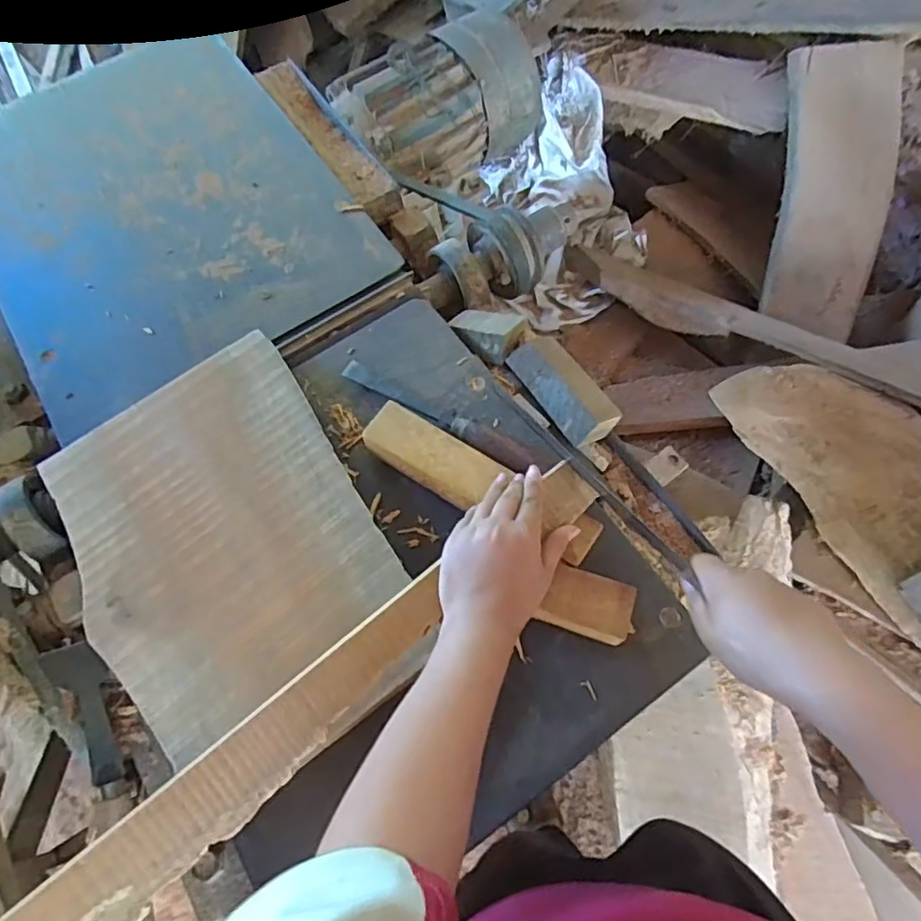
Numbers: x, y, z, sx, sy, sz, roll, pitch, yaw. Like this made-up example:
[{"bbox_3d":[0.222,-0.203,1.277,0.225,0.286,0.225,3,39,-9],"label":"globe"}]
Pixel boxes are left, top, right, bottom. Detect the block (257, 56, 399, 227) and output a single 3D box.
[{"bbox_3d":[-0.173,-0.419,0.777,0.064,0.035,0.298,-32,70,-11],"label":"block"}]

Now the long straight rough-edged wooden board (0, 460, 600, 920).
[{"bbox_3d":[-0.168,0.219,0.391,0.706,0.025,0.053,-37,70,-18],"label":"long straight rough-edged wooden board"}]

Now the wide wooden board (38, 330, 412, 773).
[{"bbox_3d":[-0.212,0.054,0.525,0.238,0.026,0.302,-33,70,-12],"label":"wide wooden board"}]

